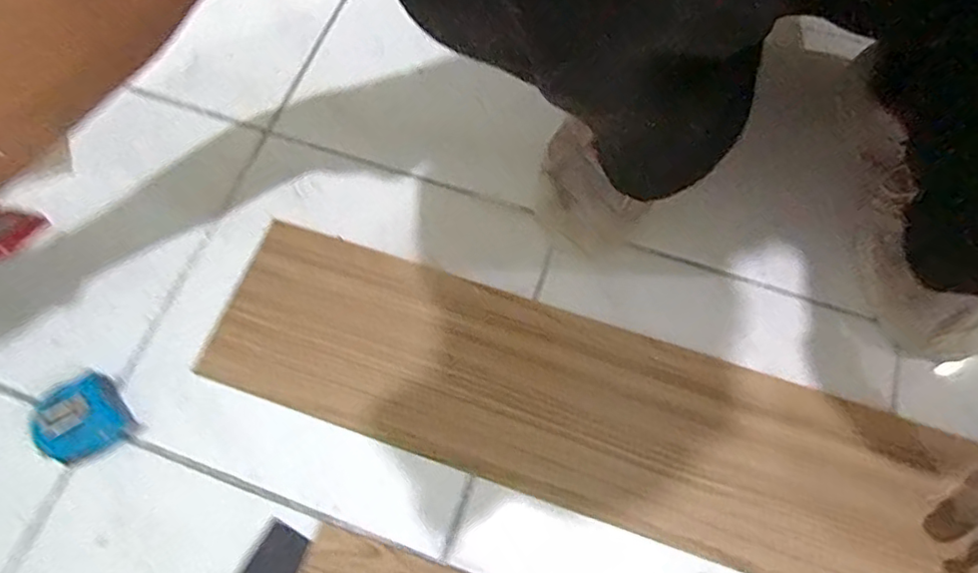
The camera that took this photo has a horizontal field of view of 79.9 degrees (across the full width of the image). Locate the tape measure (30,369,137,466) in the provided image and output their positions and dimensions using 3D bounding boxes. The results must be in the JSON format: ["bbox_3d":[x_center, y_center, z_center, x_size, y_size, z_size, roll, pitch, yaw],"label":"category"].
[{"bbox_3d":[-0.323,0.104,0.462,0.060,0.026,0.059,-33,72,-11],"label":"tape measure"}]

